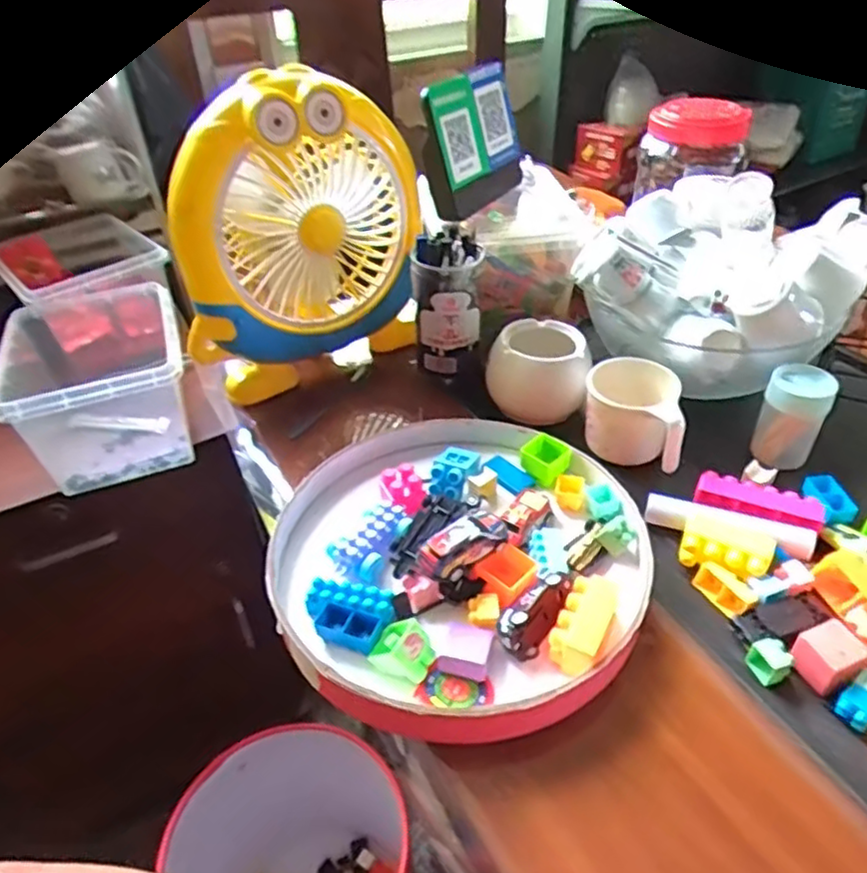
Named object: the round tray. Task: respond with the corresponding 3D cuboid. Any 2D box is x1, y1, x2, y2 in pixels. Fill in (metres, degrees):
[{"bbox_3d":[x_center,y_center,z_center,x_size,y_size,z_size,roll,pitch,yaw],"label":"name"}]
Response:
[{"bbox_3d":[0.016,0.075,0.462,0.247,0.053,0.248,-2,42,2],"label":"round tray"}]

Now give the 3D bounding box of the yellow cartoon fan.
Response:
[{"bbox_3d":[-0.121,-0.179,0.606,0.234,0.247,0.076,-28,46,-27],"label":"yellow cartoon fan"}]

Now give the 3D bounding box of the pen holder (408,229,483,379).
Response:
[{"bbox_3d":[0.012,-0.125,0.618,0.061,0.125,0.058,3,40,7],"label":"pen holder"}]

